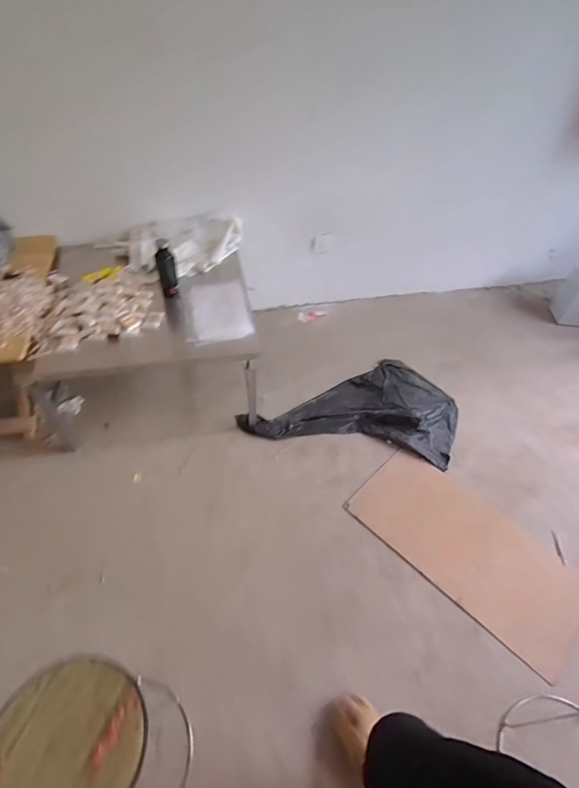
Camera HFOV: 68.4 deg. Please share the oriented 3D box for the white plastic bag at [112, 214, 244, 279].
[{"bbox_3d":[-0.430,-0.601,1.699,0.489,0.118,0.236,-6,48,-11],"label":"white plastic bag"}]

